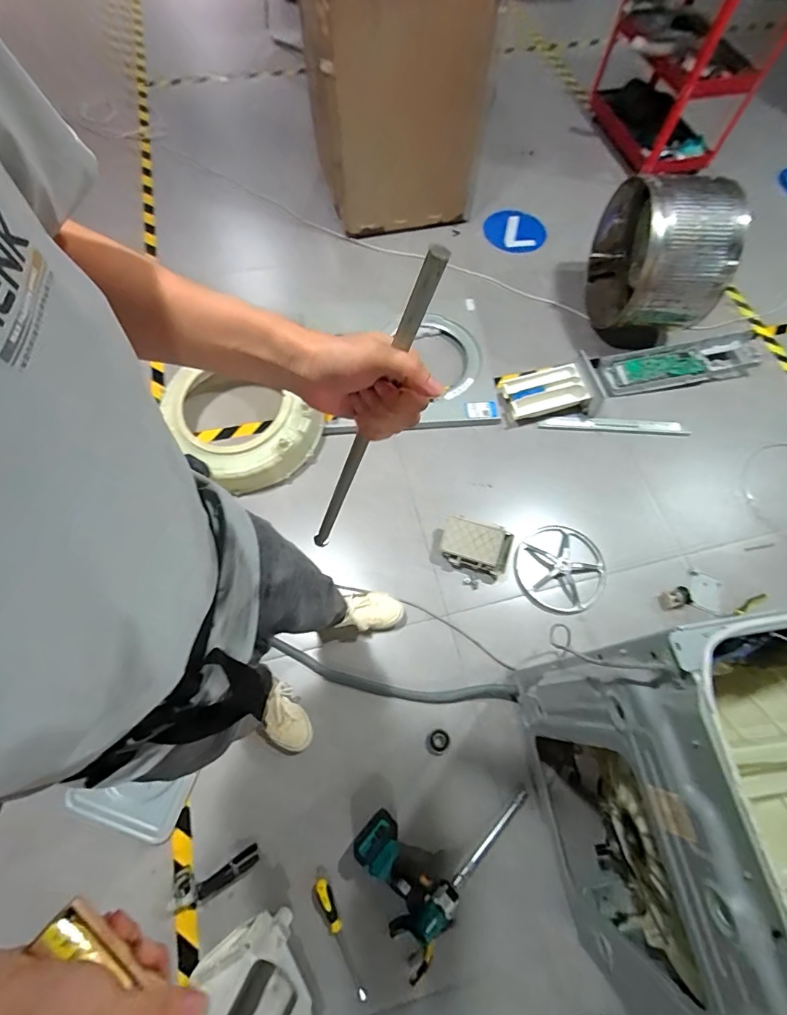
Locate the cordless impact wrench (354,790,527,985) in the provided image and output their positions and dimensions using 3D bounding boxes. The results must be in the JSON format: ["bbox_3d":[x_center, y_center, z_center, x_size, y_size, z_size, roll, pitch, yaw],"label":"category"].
[{"bbox_3d":[0.072,0.817,1.059,0.272,0.065,0.399,36,70,13],"label":"cordless impact wrench"}]

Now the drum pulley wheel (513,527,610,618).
[{"bbox_3d":[0.513,0.187,1.386,0.278,0.051,0.264,0,66,-1],"label":"drum pulley wheel"}]

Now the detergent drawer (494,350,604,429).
[{"bbox_3d":[0.546,-0.422,1.591,0.340,0.083,0.219,-7,67,-4],"label":"detergent drawer"}]

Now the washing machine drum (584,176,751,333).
[{"bbox_3d":[0.897,-0.844,1.516,0.315,0.419,0.405,-5,66,-3],"label":"washing machine drum"}]

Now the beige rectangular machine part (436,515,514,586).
[{"bbox_3d":[0.247,0.126,1.375,0.204,0.092,0.141,21,68,8],"label":"beige rectangular machine part"}]

